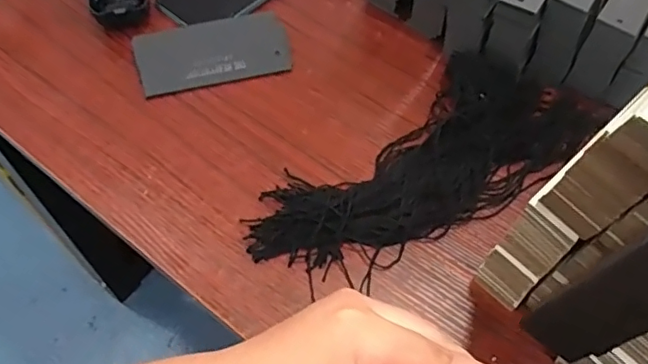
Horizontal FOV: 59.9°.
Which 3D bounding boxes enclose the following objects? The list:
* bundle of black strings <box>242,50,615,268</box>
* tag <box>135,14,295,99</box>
[{"bbox_3d":[0.083,-0.019,0.430,0.293,0.030,0.117,-33,65,-21],"label":"bundle of black strings"},{"bbox_3d":[-0.095,-0.113,0.488,0.129,0.007,0.064,-14,68,-15],"label":"tag"}]

